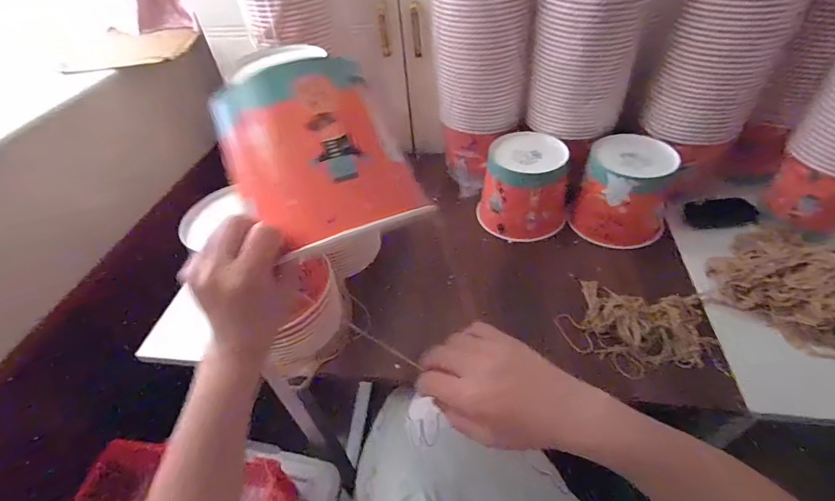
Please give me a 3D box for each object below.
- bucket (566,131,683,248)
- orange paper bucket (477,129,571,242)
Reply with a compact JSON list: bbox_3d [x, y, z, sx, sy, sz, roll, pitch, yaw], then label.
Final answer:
[{"bbox_3d":[0.356,-0.098,0.698,0.144,0.136,0.140,24,53,27],"label":"bucket"},{"bbox_3d":[0.192,-0.117,0.736,0.153,0.130,0.146,5,46,12],"label":"orange paper bucket"}]

